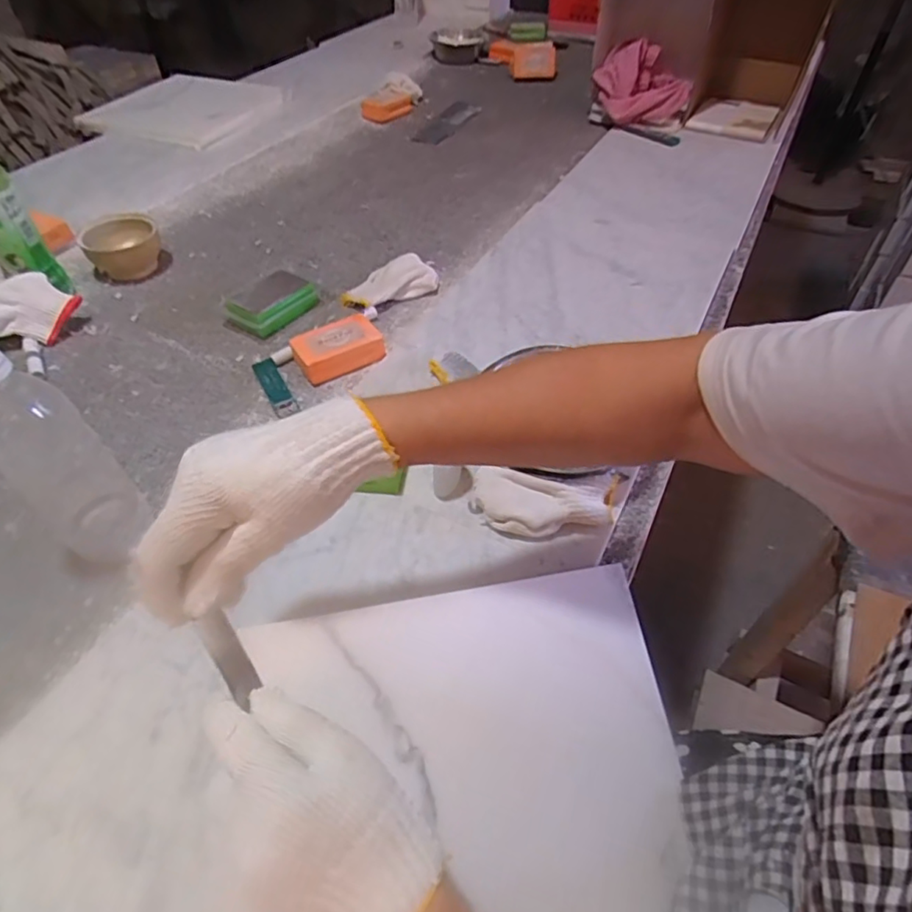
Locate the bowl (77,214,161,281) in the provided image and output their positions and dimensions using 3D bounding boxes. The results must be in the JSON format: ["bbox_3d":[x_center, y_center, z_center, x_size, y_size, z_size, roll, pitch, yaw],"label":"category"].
[{"bbox_3d":[-0.448,-0.280,0.788,0.092,0.054,0.099,0,48,0],"label":"bowl"}]

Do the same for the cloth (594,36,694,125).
[{"bbox_3d":[0.357,-0.712,1.109,0.179,0.103,0.105,7,49,6],"label":"cloth"}]

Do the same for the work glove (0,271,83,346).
[{"bbox_3d":[-0.514,-0.159,0.668,0.057,0.057,0.145,31,55,25],"label":"work glove"}]

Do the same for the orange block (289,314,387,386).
[{"bbox_3d":[-0.133,-0.123,0.656,0.093,0.027,0.061,-25,53,-20],"label":"orange block"}]

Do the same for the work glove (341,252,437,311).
[{"bbox_3d":[-0.081,-0.218,0.745,0.125,0.029,0.065,-34,56,-26],"label":"work glove"}]

